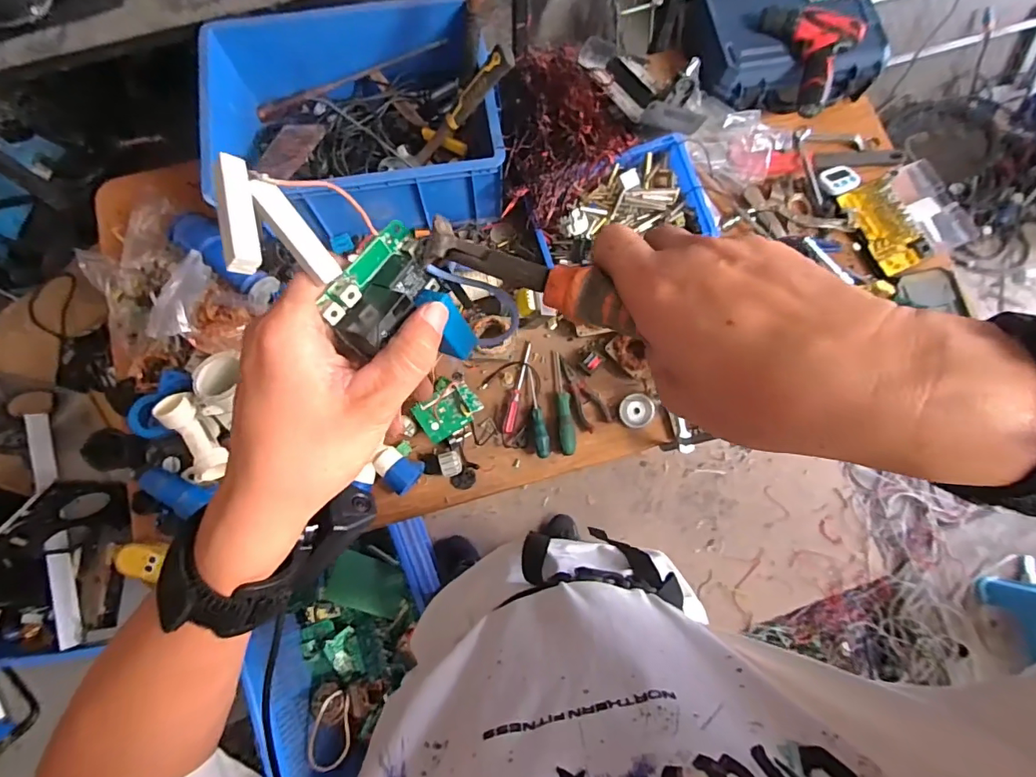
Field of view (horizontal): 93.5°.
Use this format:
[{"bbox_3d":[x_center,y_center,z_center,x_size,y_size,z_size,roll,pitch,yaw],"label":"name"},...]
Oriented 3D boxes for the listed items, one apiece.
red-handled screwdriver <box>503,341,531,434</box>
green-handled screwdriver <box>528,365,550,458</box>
[{"bbox_3d":[0.000,-0.002,0.888,0.018,0.018,0.169,14,77,2],"label":"red-handled screwdriver"},{"bbox_3d":[0.037,0.039,0.875,0.024,0.024,0.169,-5,77,-2],"label":"green-handled screwdriver"}]

